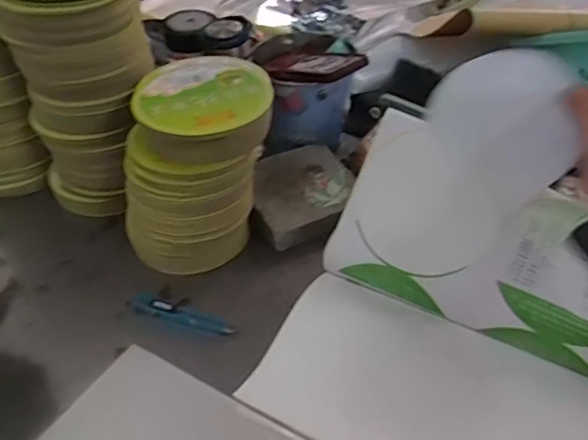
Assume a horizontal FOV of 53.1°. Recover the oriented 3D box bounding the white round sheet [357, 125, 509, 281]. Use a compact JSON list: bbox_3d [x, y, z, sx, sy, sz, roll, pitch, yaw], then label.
[{"bbox_3d":[0.129,-0.011,0.611,0.146,0.128,0.012,53,26,15],"label":"white round sheet"}]

